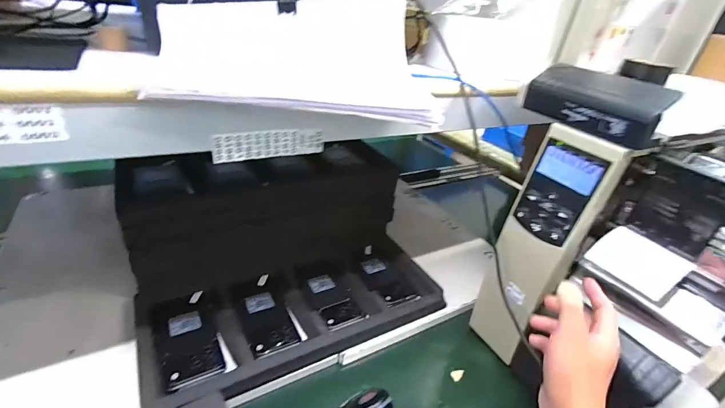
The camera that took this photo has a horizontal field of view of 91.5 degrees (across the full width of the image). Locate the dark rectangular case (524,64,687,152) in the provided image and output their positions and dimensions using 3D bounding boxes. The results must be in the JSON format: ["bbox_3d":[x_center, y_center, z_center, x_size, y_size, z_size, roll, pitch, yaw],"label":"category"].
[{"bbox_3d":[0.282,-0.124,0.431,0.056,0.059,0.156,-13,36,-30],"label":"dark rectangular case"}]

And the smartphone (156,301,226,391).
[{"bbox_3d":[-0.254,0.197,0.517,0.074,0.013,0.152,-11,35,-28],"label":"smartphone"}]

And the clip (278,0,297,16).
[{"bbox_3d":[-0.093,-0.247,0.430,0.024,0.025,0.030,-1,31,-13],"label":"clip"}]

